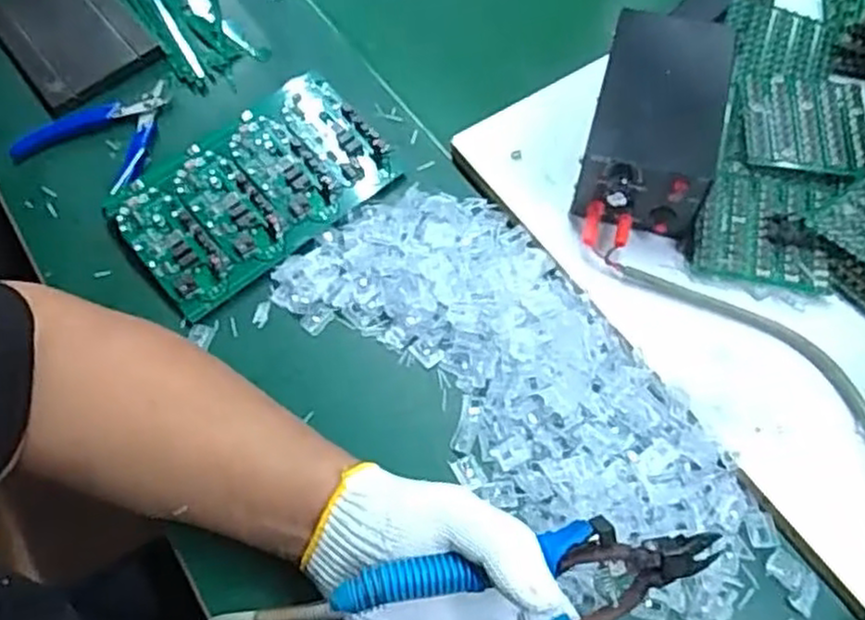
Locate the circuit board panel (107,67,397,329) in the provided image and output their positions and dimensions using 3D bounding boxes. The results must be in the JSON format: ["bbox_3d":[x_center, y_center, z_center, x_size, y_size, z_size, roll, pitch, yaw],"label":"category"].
[{"bbox_3d":[-0.126,-0.087,0.527,0.182,0.020,0.113,-36,67,-16],"label":"circuit board panel"}]

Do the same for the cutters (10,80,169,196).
[{"bbox_3d":[-0.248,-0.138,0.559,0.103,0.015,0.101,-1,62,2],"label":"cutters"}]

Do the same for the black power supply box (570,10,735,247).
[{"bbox_3d":[0.149,-0.123,0.503,0.080,0.069,0.164,14,64,9],"label":"black power supply box"}]

